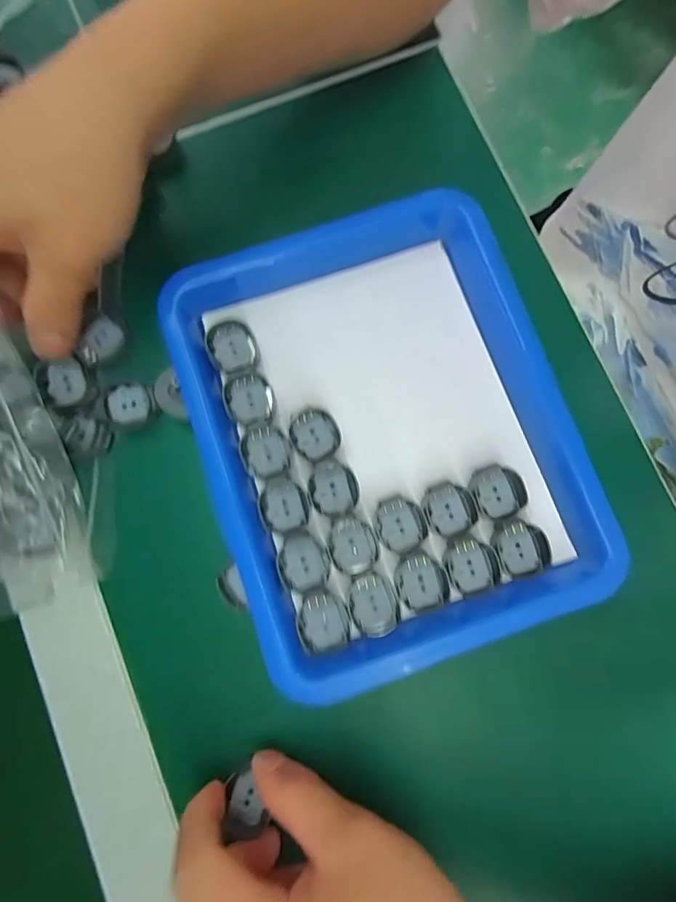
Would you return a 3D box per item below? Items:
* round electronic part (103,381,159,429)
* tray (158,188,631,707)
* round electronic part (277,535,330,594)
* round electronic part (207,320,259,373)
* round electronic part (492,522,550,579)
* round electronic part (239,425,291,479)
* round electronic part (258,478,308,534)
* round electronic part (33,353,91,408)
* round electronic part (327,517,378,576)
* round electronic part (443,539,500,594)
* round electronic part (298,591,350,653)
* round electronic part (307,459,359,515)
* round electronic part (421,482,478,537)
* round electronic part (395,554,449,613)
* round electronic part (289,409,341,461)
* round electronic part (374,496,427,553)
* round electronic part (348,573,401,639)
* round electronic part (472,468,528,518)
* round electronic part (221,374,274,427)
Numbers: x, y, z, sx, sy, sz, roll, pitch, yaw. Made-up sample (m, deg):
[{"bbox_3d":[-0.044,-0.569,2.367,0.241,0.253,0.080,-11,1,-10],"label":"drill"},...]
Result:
[{"bbox_3d":[-0.108,-0.025,0.232,0.025,0.006,0.023,0,82,0],"label":"round electronic part"},{"bbox_3d":[0.023,-0.011,0.226,0.180,0.028,0.212,-19,80,-4],"label":"tray"},{"bbox_3d":[-0.017,0.056,0.221,0.024,0.004,0.027,-11,83,-1],"label":"round electronic part"},{"bbox_3d":[-0.056,-0.055,0.237,0.025,0.006,0.027,0,82,0],"label":"round electronic part"},{"bbox_3d":[0.092,0.049,0.224,0.026,0.004,0.025,0,82,0],"label":"round electronic part"},{"bbox_3d":[-0.037,0.000,0.228,0.024,0.005,0.026,0,82,0],"label":"round electronic part"},{"bbox_3d":[-0.027,0.027,0.224,0.023,0.005,0.026,-11,83,-2],"label":"round electronic part"},{"bbox_3d":[-0.142,-0.035,0.234,0.025,0.011,0.022,-15,80,-3],"label":"round electronic part"},{"bbox_3d":[0.007,0.047,0.223,0.023,0.004,0.027,-10,83,-1],"label":"round electronic part"},{"bbox_3d":[0.066,0.057,0.222,0.025,0.004,0.025,0,82,0],"label":"round electronic part"},{"bbox_3d":[-0.008,0.082,0.217,0.024,0.005,0.027,-13,83,-2],"label":"round electronic part"},{"bbox_3d":[-0.003,0.018,0.228,0.024,0.004,0.027,-12,83,-2],"label":"round electronic part"},{"bbox_3d":[0.056,0.029,0.226,0.026,0.004,0.026,0,82,0],"label":"round electronic part"},{"bbox_3d":[0.041,0.065,0.222,0.025,0.004,0.026,0,82,0],"label":"round electronic part"},{"bbox_3d":[-0.012,-0.009,0.231,0.024,0.004,0.025,0,82,0],"label":"round electronic part"},{"bbox_3d":[0.031,0.037,0.225,0.025,0.004,0.027,0,82,0],"label":"round electronic part"},{"bbox_3d":[0.017,0.075,0.219,0.023,0.004,0.028,-18,83,-2],"label":"round electronic part"},{"bbox_3d":[0.081,0.021,0.228,0.025,0.004,0.025,0,82,0],"label":"round electronic part"},{"bbox_3d":[-0.046,-0.027,0.233,0.025,0.004,0.026,0,82,0],"label":"round electronic part"}]

